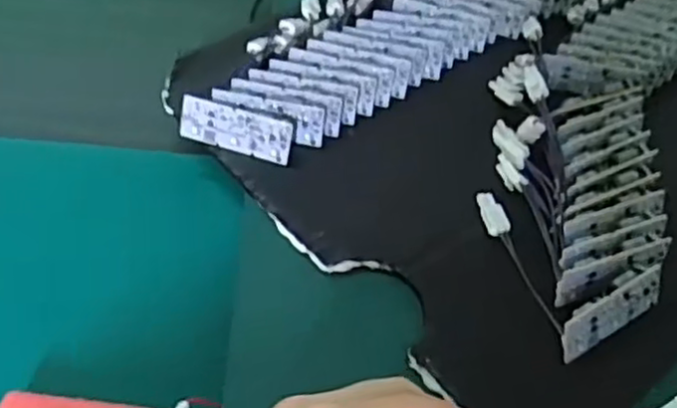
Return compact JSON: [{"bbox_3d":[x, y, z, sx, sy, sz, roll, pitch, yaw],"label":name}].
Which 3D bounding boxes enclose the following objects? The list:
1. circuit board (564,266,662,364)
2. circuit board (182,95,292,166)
[{"bbox_3d":[0.132,0.052,0.345,0.063,0.024,0.005,-26,27,-21],"label":"circuit board"},{"bbox_3d":[-0.058,-0.042,0.406,0.065,0.025,0.006,16,18,9],"label":"circuit board"}]

